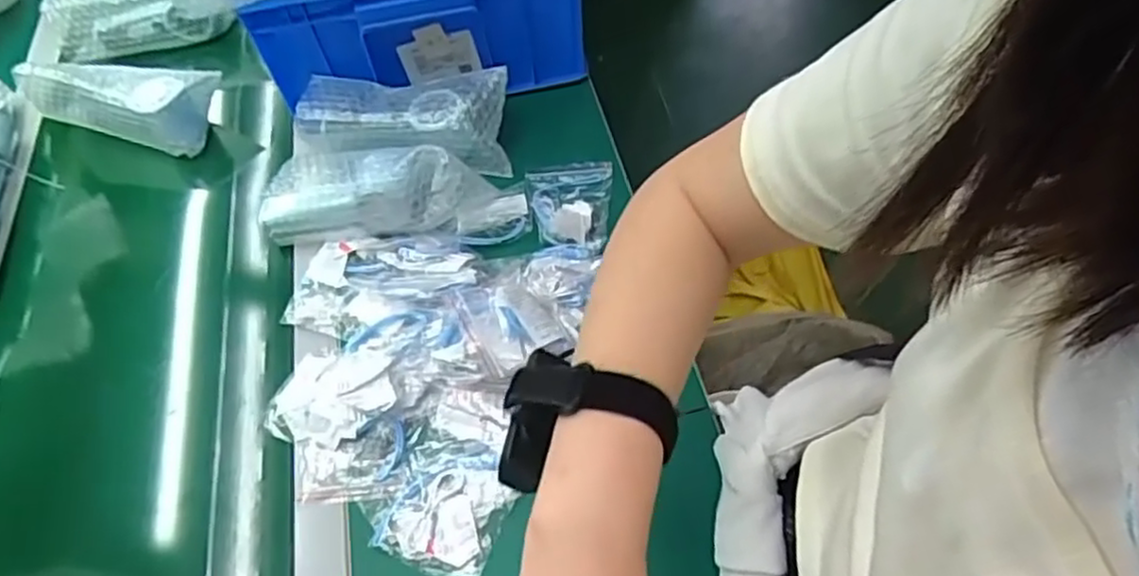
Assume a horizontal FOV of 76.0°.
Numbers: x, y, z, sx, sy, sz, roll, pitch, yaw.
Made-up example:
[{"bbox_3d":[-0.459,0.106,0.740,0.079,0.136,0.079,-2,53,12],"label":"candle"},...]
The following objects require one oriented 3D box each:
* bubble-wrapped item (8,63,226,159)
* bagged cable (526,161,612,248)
[{"bbox_3d":[-0.504,-0.210,0.817,0.212,0.076,0.070,5,56,8],"label":"bubble-wrapped item"},{"bbox_3d":[0.000,-0.085,0.717,0.083,0.021,0.119,-3,55,3],"label":"bagged cable"}]

